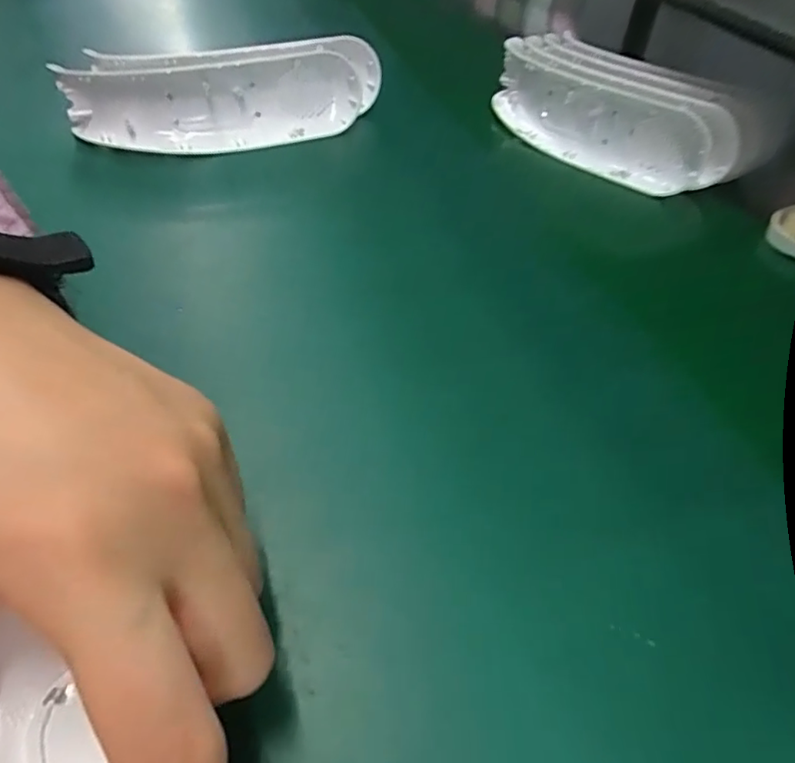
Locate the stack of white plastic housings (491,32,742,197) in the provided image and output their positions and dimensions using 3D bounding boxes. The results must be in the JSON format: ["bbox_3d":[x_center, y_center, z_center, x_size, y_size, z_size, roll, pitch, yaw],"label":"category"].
[{"bbox_3d":[0.144,-0.194,0.394,0.071,0.053,0.191,-27,55,-22],"label":"stack of white plastic housings"}]

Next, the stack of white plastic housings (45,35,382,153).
[{"bbox_3d":[-0.122,-0.192,0.372,0.222,0.050,0.064,-8,50,-8],"label":"stack of white plastic housings"}]

